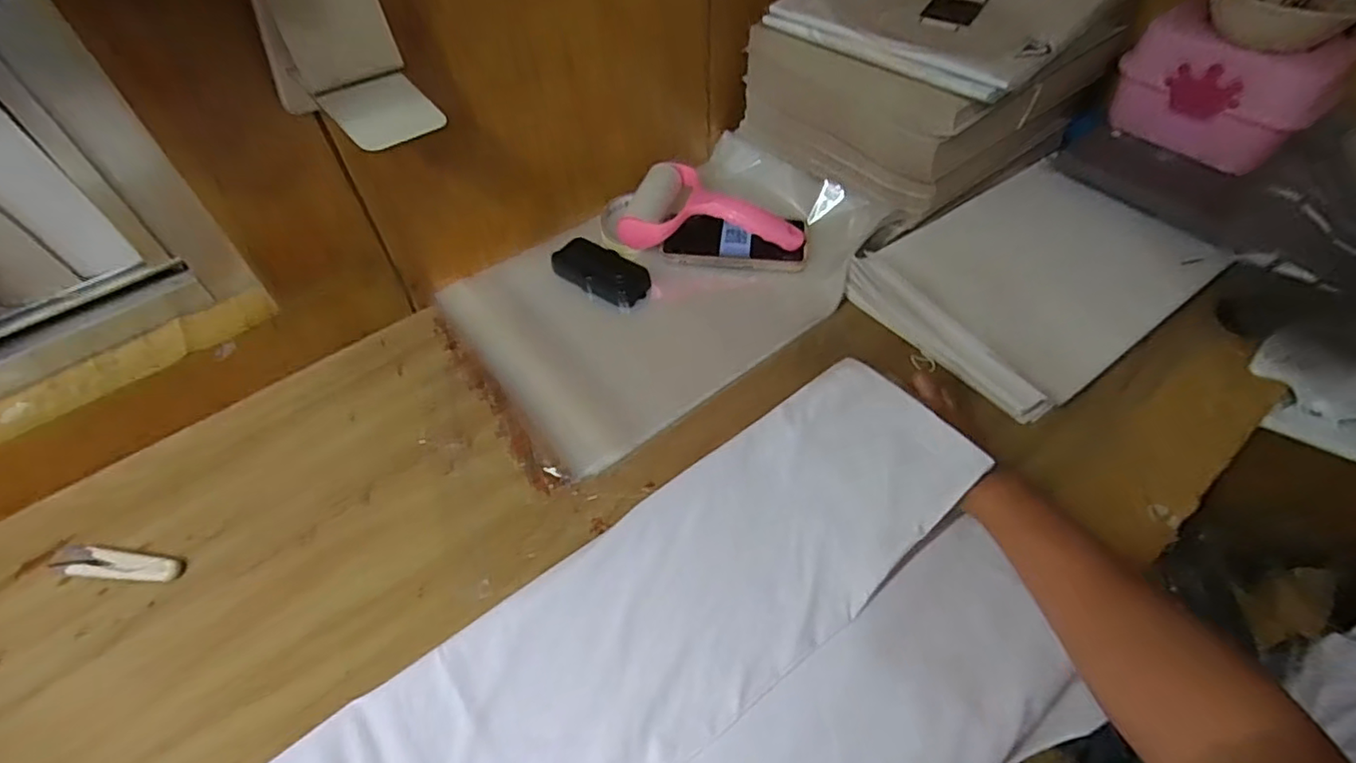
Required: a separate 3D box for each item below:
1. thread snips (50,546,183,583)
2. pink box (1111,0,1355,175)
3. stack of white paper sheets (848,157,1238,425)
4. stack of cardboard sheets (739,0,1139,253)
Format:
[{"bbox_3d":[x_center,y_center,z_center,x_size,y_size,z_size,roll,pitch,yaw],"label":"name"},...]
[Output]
[{"bbox_3d":[-0.427,0.139,0.469,0.101,0.006,0.022,6,52,7],"label":"thread snips"},{"bbox_3d":[0.553,-0.304,0.634,0.092,0.105,0.174,-35,59,-24],"label":"pink box"},{"bbox_3d":[0.354,-0.107,0.619,0.301,0.035,0.221,-30,56,-20],"label":"stack of white paper sheets"},{"bbox_3d":[0.289,-0.358,0.699,0.331,0.172,0.269,-33,58,-23],"label":"stack of cardboard sheets"}]

